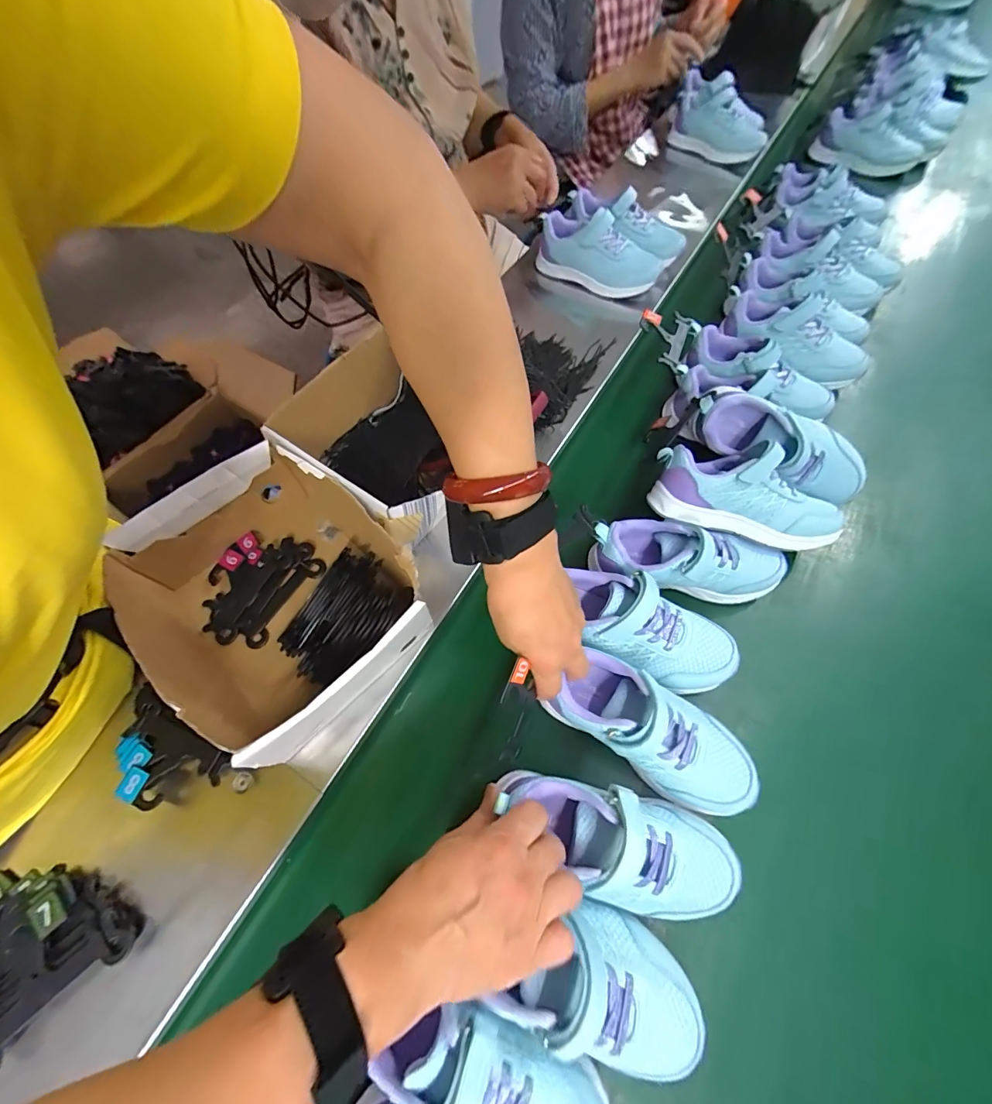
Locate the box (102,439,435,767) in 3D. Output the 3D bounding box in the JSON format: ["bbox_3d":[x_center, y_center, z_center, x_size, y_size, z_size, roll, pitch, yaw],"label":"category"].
[{"bbox_3d":[-0.193,0.035,0.400,0.189,0.100,0.240,-41,70,-18],"label":"box"}]

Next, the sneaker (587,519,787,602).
[{"bbox_3d":[0.189,0.011,0.436,0.188,0.087,0.076,6,64,3],"label":"sneaker"}]

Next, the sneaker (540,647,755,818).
[{"bbox_3d":[0.129,0.142,0.354,0.167,0.072,0.072,30,68,10],"label":"sneaker"}]

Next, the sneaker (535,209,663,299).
[{"bbox_3d":[0.145,-0.434,0.633,0.180,0.072,0.066,34,69,16],"label":"sneaker"}]

